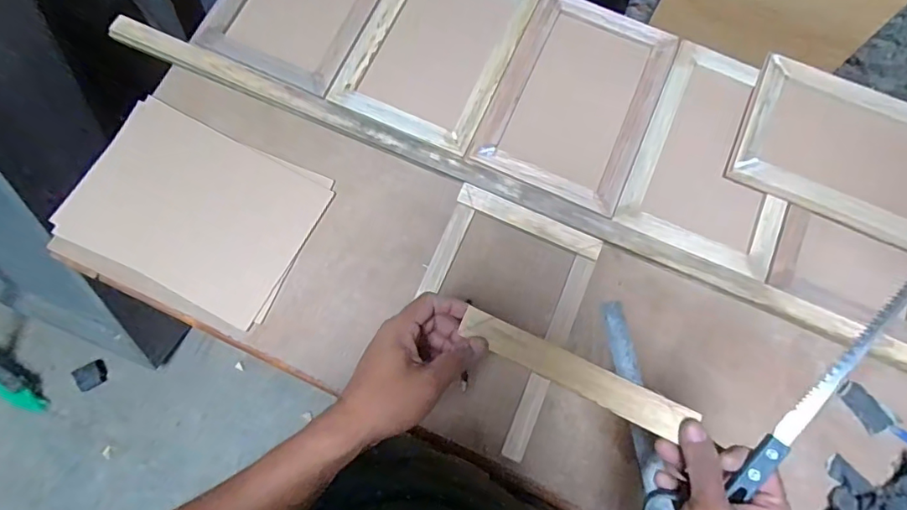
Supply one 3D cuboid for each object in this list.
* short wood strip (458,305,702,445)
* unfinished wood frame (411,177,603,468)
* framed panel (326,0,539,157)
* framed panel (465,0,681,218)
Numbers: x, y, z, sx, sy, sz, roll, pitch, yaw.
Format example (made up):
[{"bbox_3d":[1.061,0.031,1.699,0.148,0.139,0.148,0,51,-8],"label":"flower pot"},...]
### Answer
[{"bbox_3d":[0.096,0.097,0.437,0.192,0.012,0.028,25,79,17],"label":"short wood strip"},{"bbox_3d":[0.048,0.074,0.644,0.197,0.015,0.288,23,79,4],"label":"unfinished wood frame"},{"bbox_3d":[-0.022,-0.299,0.727,0.202,0.016,0.286,24,79,4],"label":"framed panel"},{"bbox_3d":[0.171,-0.219,0.718,0.205,0.026,0.290,23,79,4],"label":"framed panel"}]

